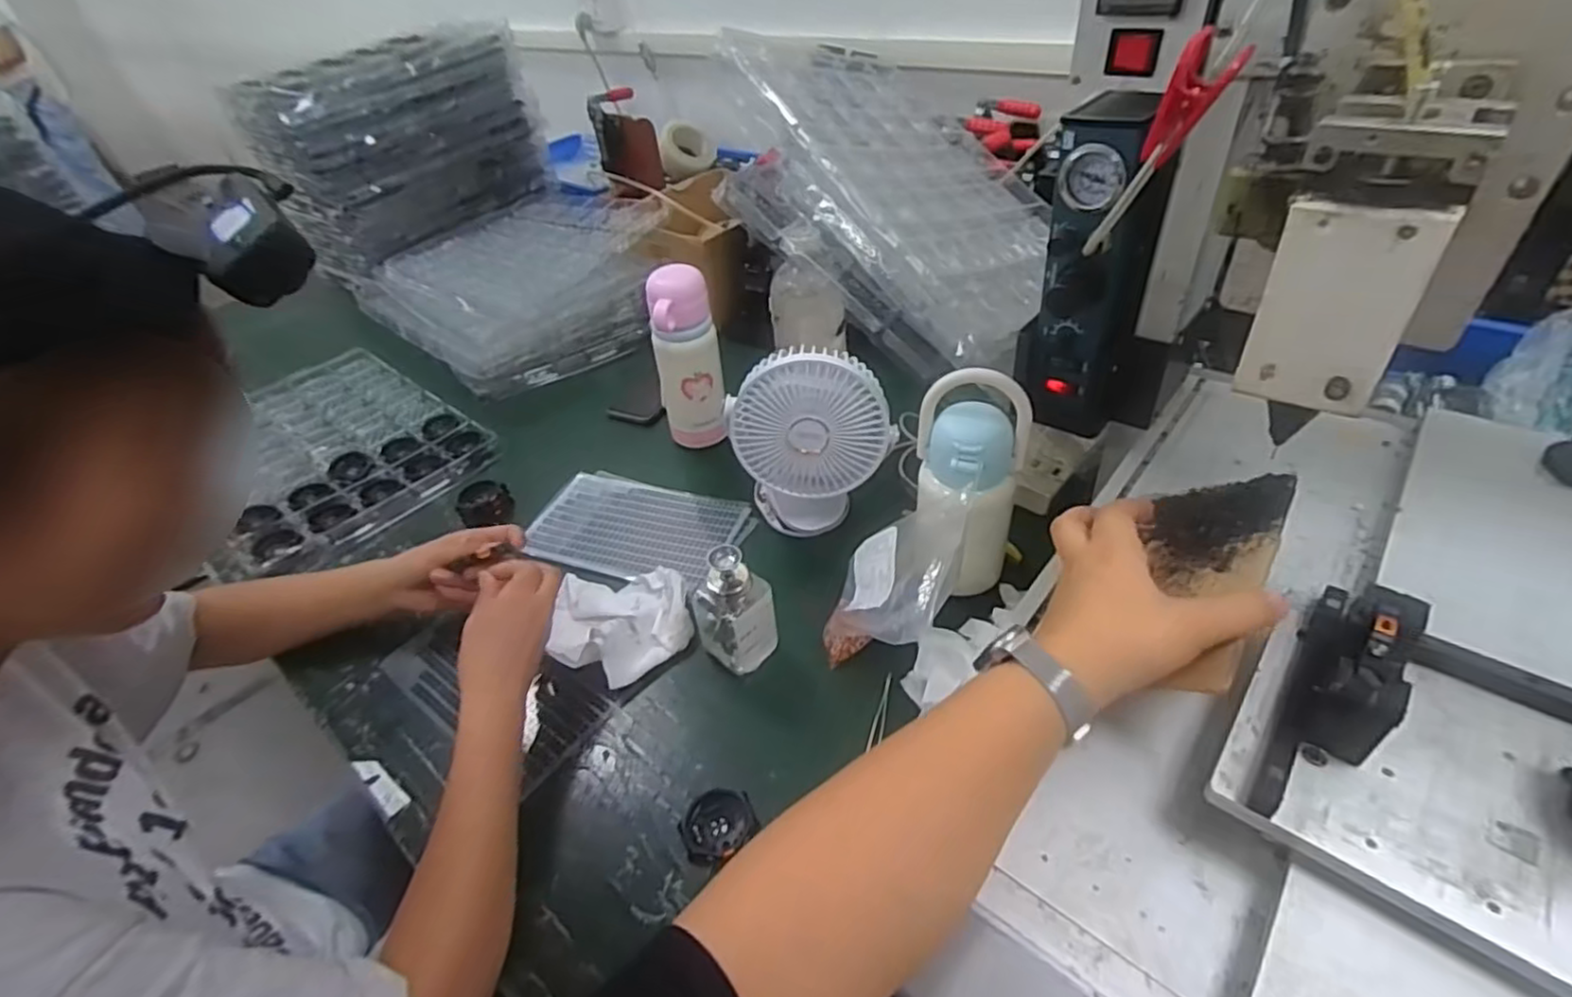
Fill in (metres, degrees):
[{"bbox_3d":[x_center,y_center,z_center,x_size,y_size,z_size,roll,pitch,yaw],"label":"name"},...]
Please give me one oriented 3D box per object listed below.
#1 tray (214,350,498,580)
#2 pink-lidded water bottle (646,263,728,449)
[{"bbox_3d":[-0.633,-0.068,0.925,0.491,0.027,0.320,26,52,32],"label":"tray"},{"bbox_3d":[-0.113,-0.158,0.789,0.076,0.201,0.058,-12,42,-4],"label":"pink-lidded water bottle"}]

